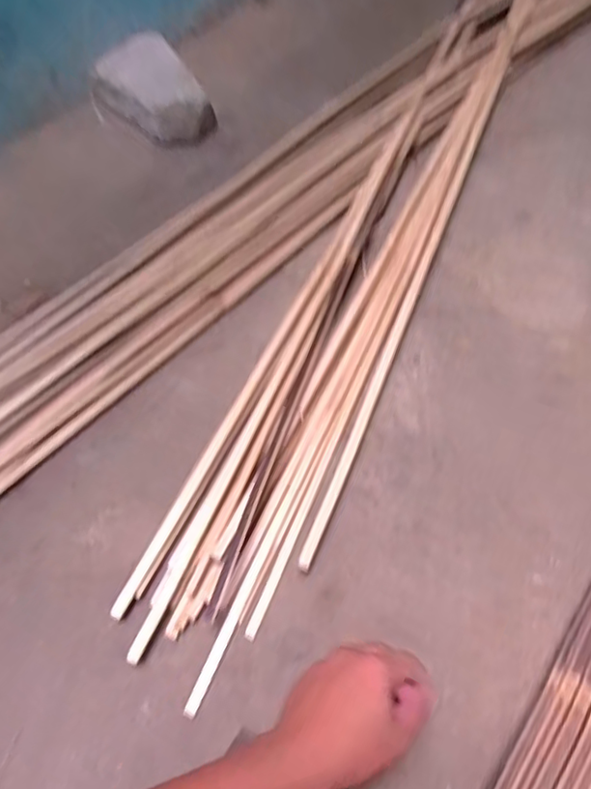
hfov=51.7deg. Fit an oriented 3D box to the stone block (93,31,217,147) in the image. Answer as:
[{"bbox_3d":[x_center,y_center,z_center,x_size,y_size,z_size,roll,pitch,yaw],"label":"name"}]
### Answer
[{"bbox_3d":[-0.231,-0.490,0.987,0.132,0.076,0.196,-36,66,-20],"label":"stone block"}]

